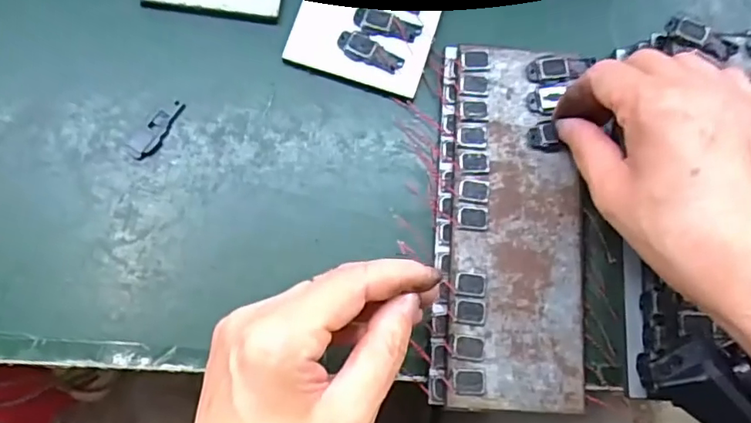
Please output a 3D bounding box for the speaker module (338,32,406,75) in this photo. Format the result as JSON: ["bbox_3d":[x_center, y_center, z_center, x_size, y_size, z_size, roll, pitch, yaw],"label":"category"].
[{"bbox_3d":[-0.003,-0.093,0.329,0.040,0.006,0.015,19,79,3],"label":"speaker module"}]

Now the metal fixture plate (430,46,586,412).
[{"bbox_3d":[0.071,0.004,0.309,0.082,0.010,0.197,-1,78,-1],"label":"metal fixture plate"}]

